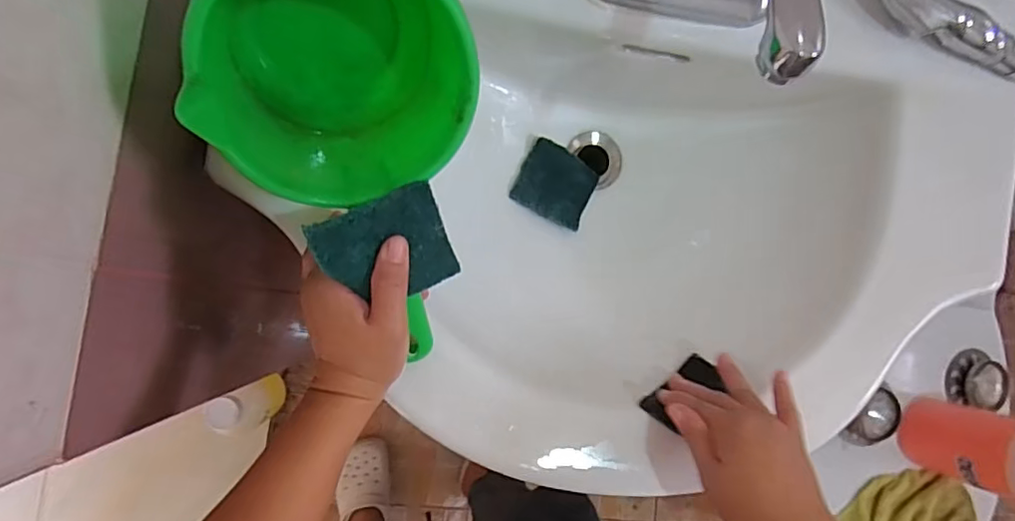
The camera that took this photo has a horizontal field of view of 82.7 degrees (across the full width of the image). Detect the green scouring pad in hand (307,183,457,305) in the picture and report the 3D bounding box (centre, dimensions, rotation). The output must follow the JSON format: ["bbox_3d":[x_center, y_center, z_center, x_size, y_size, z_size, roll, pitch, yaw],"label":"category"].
[{"bbox_3d":[-0.070,-0.006,0.335,0.075,0.010,0.065,-27,130,-21],"label":"green scouring pad in hand"}]

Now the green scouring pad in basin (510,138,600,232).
[{"bbox_3d":[0.048,-0.073,0.560,0.072,0.018,0.069,28,82,-5],"label":"green scouring pad in basin"}]

